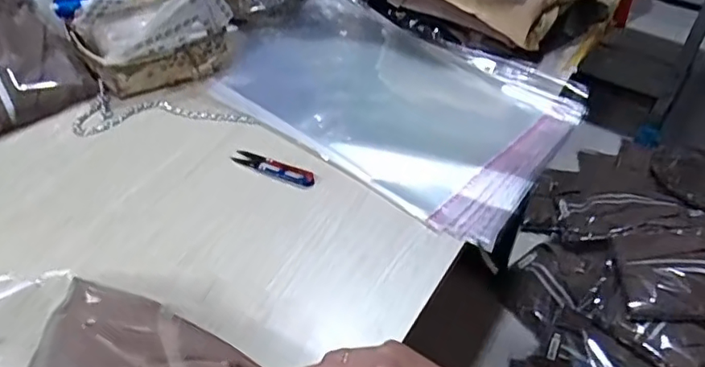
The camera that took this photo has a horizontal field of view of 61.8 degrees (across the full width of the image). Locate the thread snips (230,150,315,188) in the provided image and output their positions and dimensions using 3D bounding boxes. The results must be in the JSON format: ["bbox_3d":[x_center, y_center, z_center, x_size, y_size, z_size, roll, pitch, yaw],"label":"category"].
[{"bbox_3d":[-0.090,-0.018,0.680,0.102,0.010,0.021,21,49,17],"label":"thread snips"}]

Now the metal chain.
[{"bbox_3d":[-0.236,-0.099,0.746,0.220,0.012,0.089,-4,46,-6],"label":"metal chain"}]

